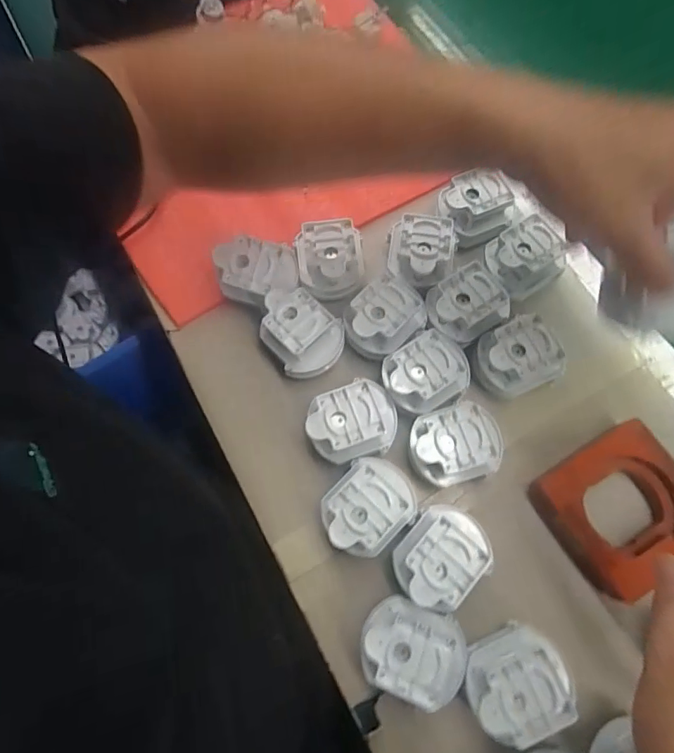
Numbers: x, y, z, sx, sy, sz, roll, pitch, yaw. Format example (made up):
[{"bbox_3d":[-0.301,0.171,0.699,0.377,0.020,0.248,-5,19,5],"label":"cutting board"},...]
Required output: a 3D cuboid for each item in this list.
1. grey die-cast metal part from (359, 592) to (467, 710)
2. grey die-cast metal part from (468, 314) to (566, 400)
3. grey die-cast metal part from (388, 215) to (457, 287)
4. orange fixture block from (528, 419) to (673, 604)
[{"bbox_3d":[0.052,0.187,0.320,0.071,0.047,0.054,19,72,7],"label":"grey die-cast metal part"},{"bbox_3d":[0.146,-0.014,0.388,0.063,0.055,0.057,-17,72,-5],"label":"grey die-cast metal part"},{"bbox_3d":[0.073,-0.110,0.410,0.058,0.036,0.052,16,72,6],"label":"grey die-cast metal part"},{"bbox_3d":[0.215,0.100,0.354,0.103,0.034,0.101,-29,74,-9],"label":"orange fixture block"}]

